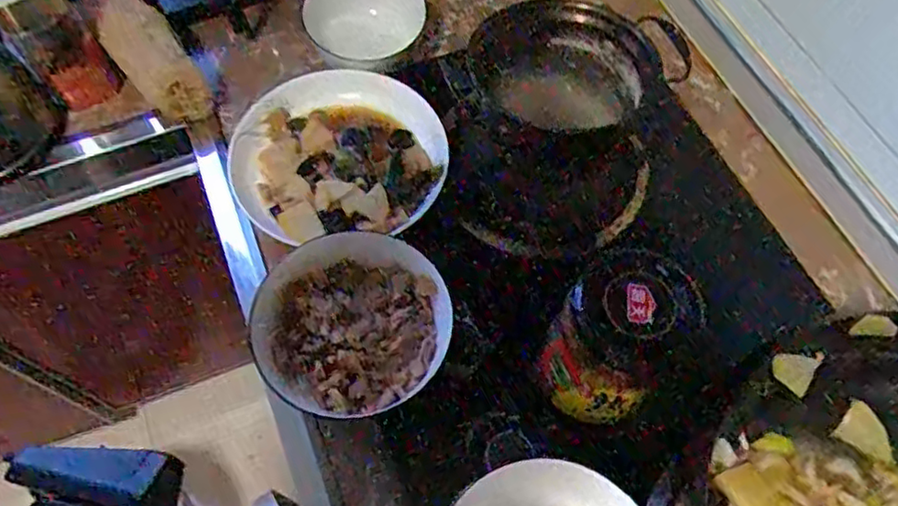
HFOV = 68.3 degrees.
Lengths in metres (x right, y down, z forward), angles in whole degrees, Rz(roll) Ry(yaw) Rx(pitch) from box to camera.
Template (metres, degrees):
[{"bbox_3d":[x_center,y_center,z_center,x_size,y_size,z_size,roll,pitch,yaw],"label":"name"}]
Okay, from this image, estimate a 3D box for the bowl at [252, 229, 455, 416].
[{"bbox_3d":[-0.076,0.056,0.526,0.149,0.049,0.136,0,63,0],"label":"bowl"}]

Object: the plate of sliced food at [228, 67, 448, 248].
[{"bbox_3d":[-0.108,-0.101,0.648,0.199,0.039,0.200,0,63,0],"label":"plate of sliced food"}]

